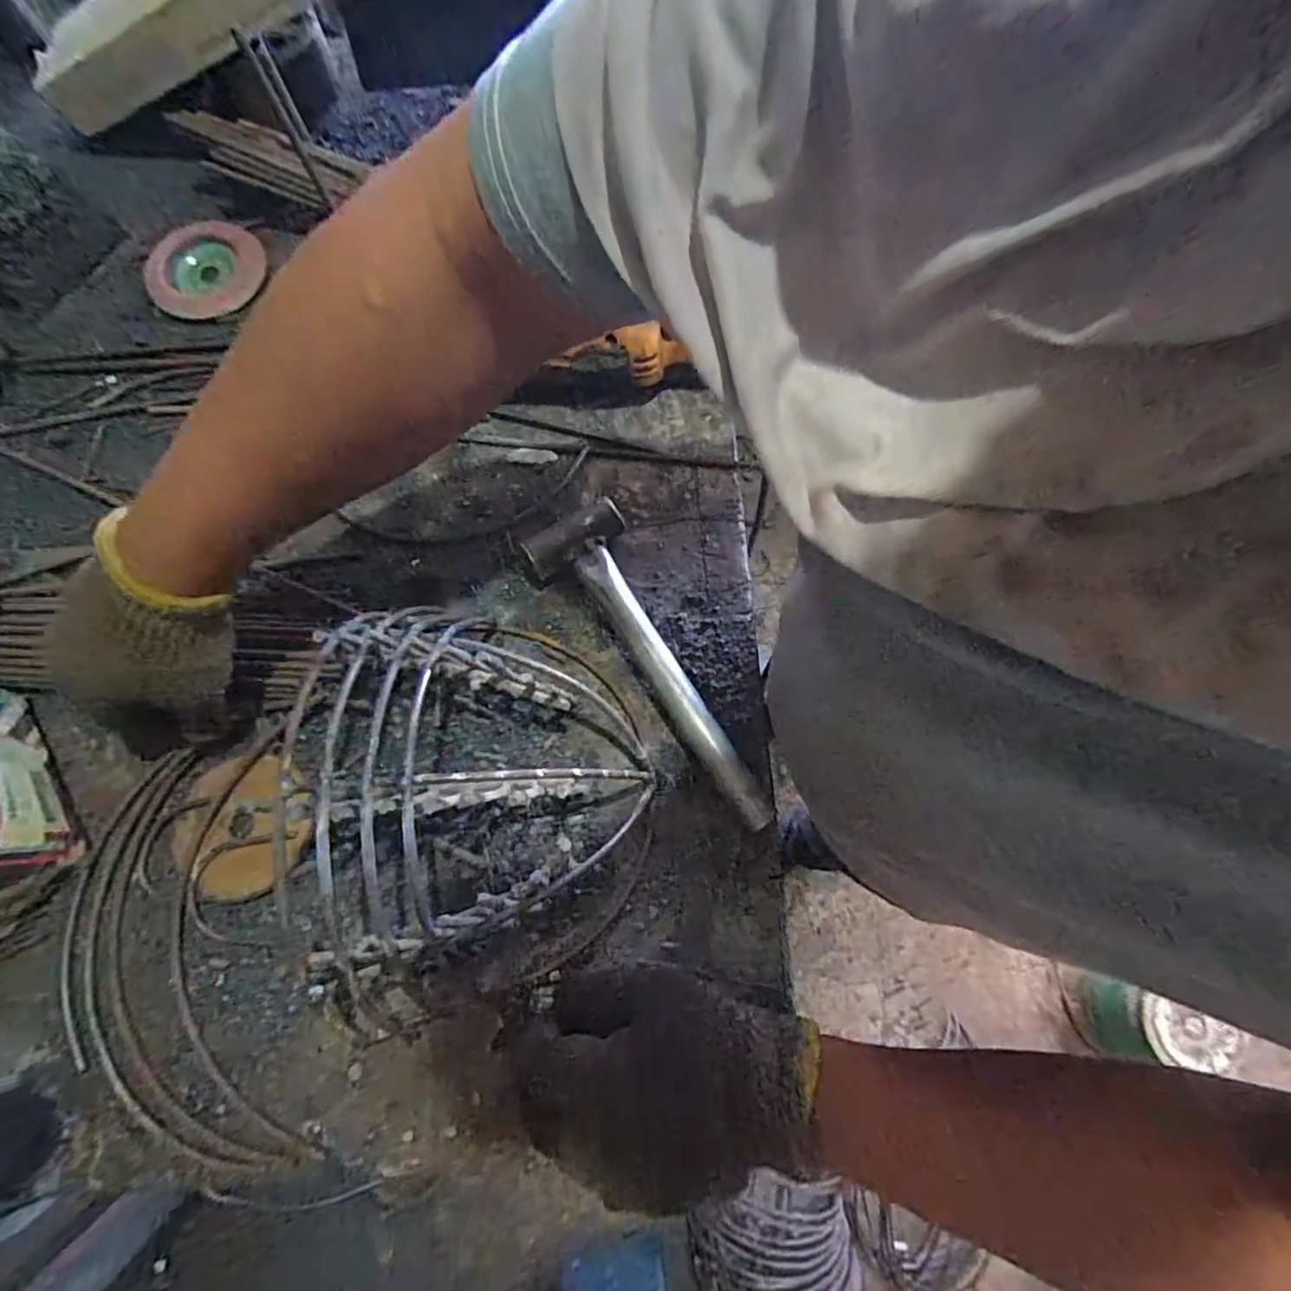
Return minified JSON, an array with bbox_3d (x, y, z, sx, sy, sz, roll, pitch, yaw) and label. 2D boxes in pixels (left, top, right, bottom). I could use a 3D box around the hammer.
[{"bbox_3d":[0.005,0.013,0.412,0.072,0.035,0.243,-29,77,-9],"label":"hammer"}]

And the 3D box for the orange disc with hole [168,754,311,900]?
[{"bbox_3d":[-0.257,0.113,0.395,0.083,0.012,0.084,0,74,-1],"label":"orange disc with hole"}]

